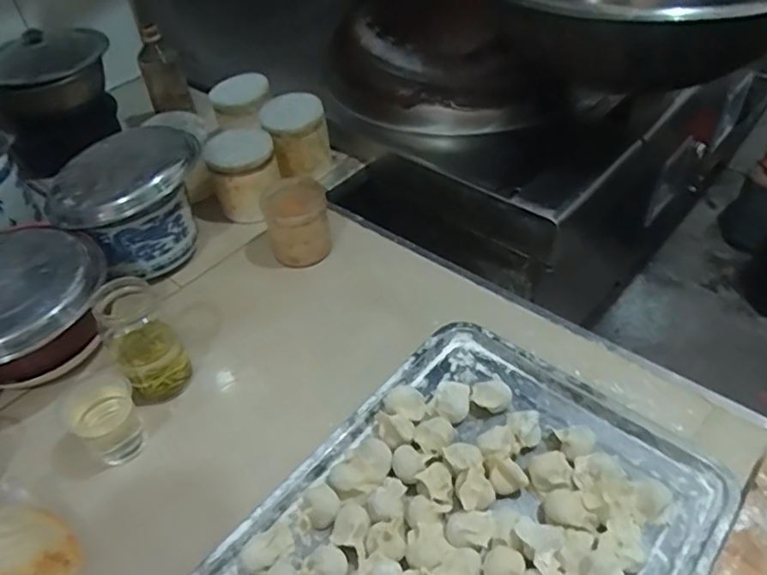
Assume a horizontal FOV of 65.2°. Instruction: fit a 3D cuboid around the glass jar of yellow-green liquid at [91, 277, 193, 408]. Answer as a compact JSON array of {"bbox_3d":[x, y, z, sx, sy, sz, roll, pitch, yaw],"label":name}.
[{"bbox_3d":[-0.259,0.062,0.646,0.068,0.140,0.062,-3,45,3],"label":"glass jar of yellow-green liquid"}]

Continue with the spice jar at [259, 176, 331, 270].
[{"bbox_3d":[-0.114,-0.085,0.814,0.082,0.097,0.086,-3,45,3],"label":"spice jar"}]

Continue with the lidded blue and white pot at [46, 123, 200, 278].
[{"bbox_3d":[-0.326,-0.113,0.798,0.184,0.136,0.175,-14,46,-7],"label":"lidded blue and white pot"}]

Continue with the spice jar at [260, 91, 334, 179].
[{"bbox_3d":[-0.133,-0.232,0.942,0.094,0.115,0.080,-10,45,-4],"label":"spice jar"}]

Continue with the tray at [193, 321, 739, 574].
[{"bbox_3d":[0.069,0.224,0.517,0.325,0.028,0.431,29,55,30],"label":"tray"}]

